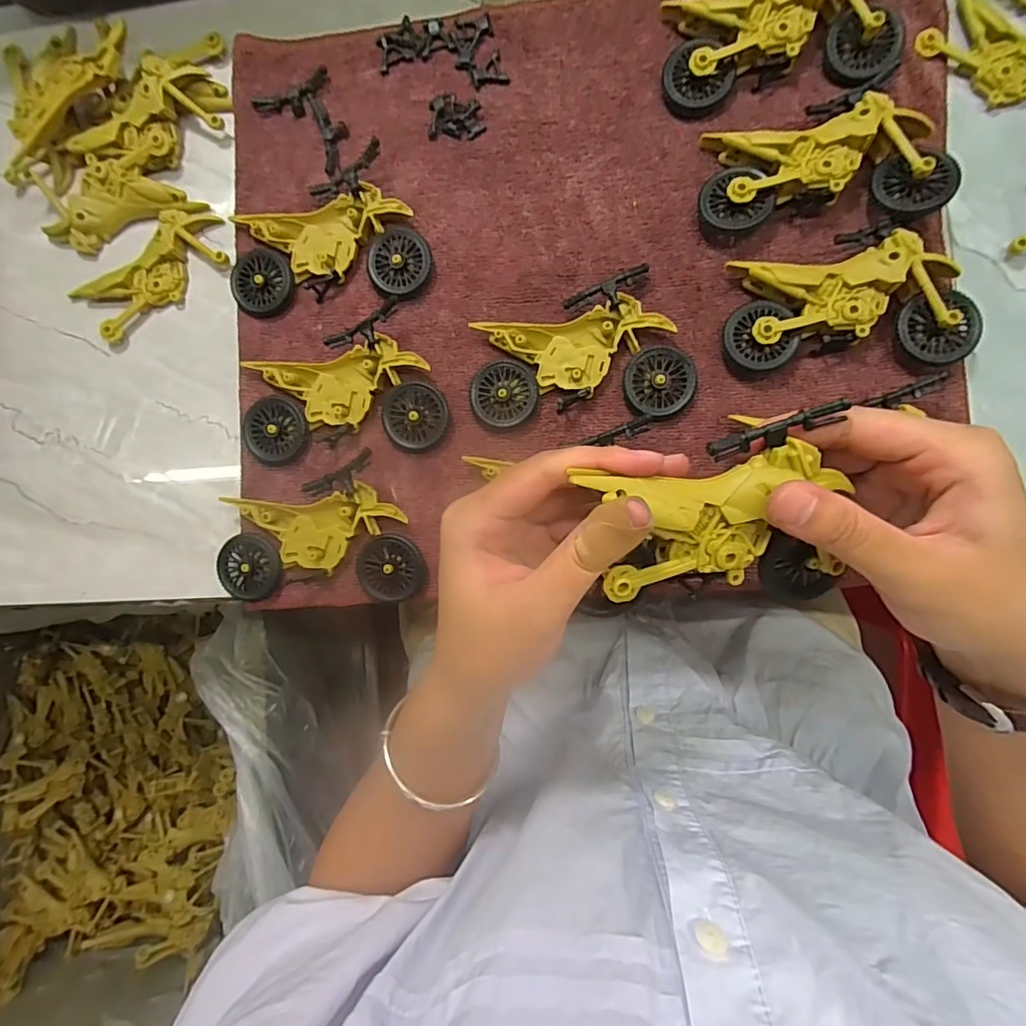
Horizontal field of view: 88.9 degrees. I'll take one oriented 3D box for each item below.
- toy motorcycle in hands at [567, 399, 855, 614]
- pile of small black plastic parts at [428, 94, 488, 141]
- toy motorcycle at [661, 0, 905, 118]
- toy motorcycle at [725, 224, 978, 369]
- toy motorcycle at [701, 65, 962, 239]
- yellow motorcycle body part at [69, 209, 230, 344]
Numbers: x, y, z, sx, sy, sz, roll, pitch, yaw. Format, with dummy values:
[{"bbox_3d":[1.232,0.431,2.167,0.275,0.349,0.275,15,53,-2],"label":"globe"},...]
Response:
[{"bbox_3d":[0.073,0.000,0.191,0.096,0.031,0.065,-5,88,6],"label":"toy motorcycle in hands"},{"bbox_3d":[-0.032,-0.226,0.299,0.032,0.004,0.023,5,89,6],"label":"pile of small black plastic parts"},{"bbox_3d":[0.138,-0.253,0.272,0.112,0.027,0.063,-4,88,6],"label":"toy motorcycle"},{"bbox_3d":[0.169,-0.109,0.265,0.114,0.023,0.067,0,89,6],"label":"toy motorcycle"},{"bbox_3d":[0.157,-0.184,0.267,0.114,0.027,0.072,0,89,6],"label":"toy motorcycle"},{"bbox_3d":[-0.224,-0.146,0.323,0.102,0.011,0.044,-33,86,4],"label":"yellow motorcycle body part"}]

